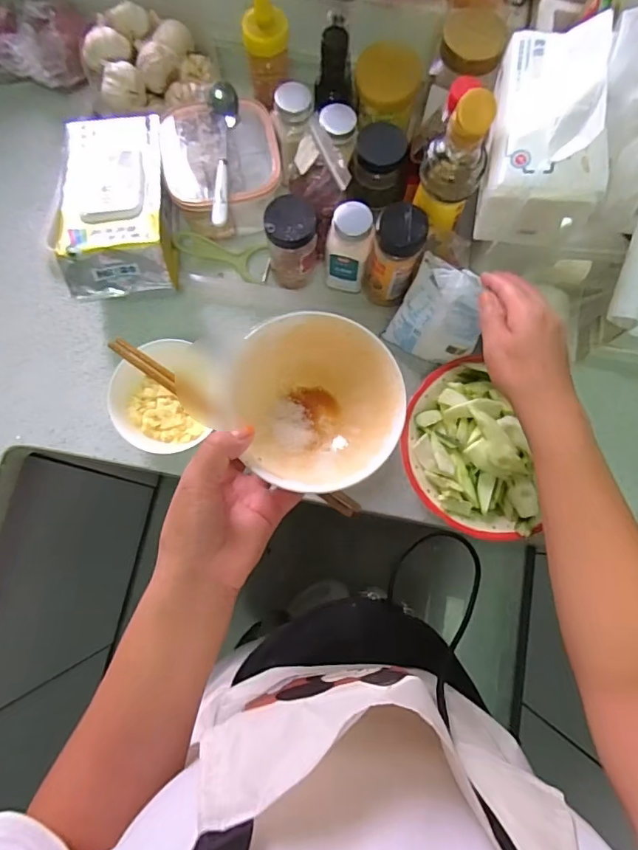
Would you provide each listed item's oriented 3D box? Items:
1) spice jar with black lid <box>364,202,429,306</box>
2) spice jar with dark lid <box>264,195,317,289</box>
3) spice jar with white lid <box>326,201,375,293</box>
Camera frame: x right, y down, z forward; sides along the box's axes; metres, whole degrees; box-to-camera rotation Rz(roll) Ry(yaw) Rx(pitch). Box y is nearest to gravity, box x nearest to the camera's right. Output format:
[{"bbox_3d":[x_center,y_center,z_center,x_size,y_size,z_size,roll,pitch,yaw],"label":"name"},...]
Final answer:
[{"bbox_3d":[0.086,-0.193,0.563,0.053,0.126,0.057,0,79,-1],"label":"spice jar with black lid"},{"bbox_3d":[-0.031,-0.215,0.583,0.055,0.113,0.058,0,79,-1],"label":"spice jar with dark lid"},{"bbox_3d":[0.036,-0.205,0.579,0.055,0.115,0.053,9,79,1],"label":"spice jar with white lid"}]

